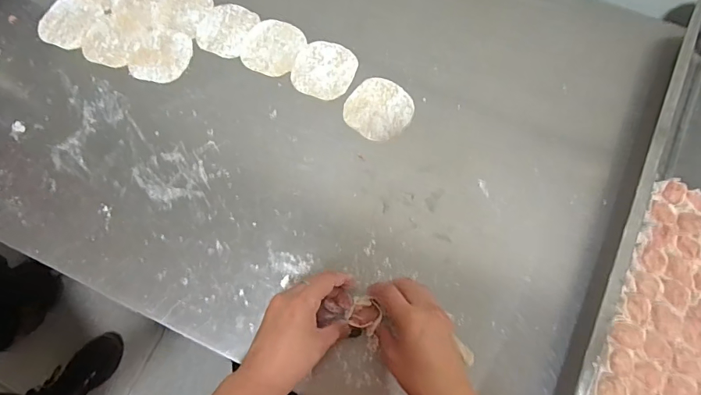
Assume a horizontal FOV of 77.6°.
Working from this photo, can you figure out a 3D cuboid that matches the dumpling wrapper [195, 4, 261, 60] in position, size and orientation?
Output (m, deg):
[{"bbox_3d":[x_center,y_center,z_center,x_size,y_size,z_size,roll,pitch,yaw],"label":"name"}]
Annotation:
[{"bbox_3d":[-0.167,-0.227,0.584,0.070,0.004,0.081,21,74,7],"label":"dumpling wrapper"}]

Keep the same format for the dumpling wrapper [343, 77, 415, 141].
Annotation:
[{"bbox_3d":[0.036,-0.110,0.543,0.077,0.004,0.079,0,72,0],"label":"dumpling wrapper"}]

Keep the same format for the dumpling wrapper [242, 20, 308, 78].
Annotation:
[{"bbox_3d":[-0.103,-0.198,0.574,0.075,0.004,0.080,0,72,0],"label":"dumpling wrapper"}]

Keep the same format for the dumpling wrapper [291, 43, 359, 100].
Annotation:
[{"bbox_3d":[-0.034,-0.165,0.563,0.077,0.004,0.080,0,72,0],"label":"dumpling wrapper"}]

